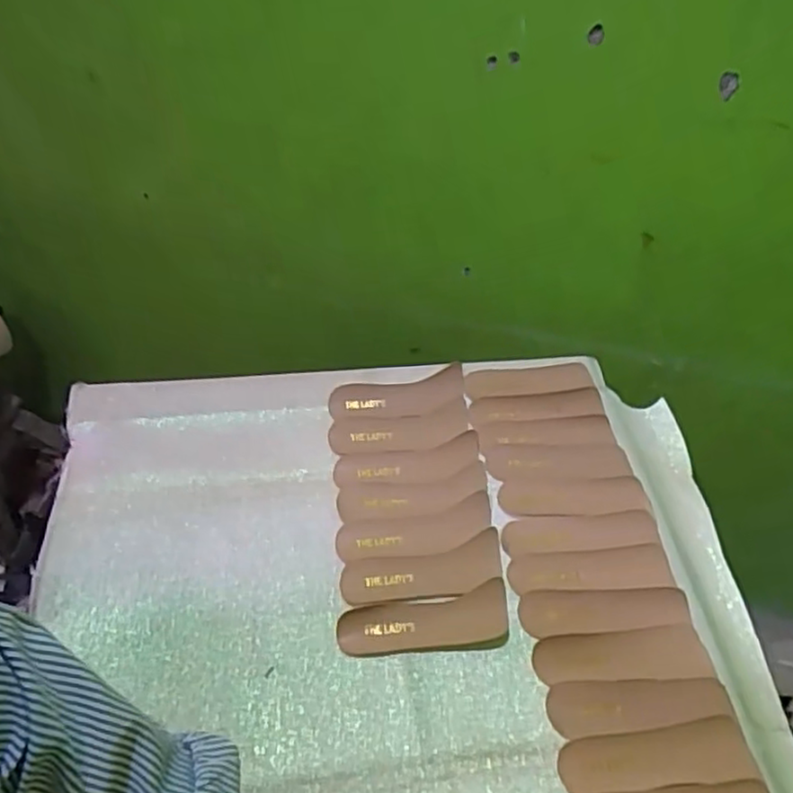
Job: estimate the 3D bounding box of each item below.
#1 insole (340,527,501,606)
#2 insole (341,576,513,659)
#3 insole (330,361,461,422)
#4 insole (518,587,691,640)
[{"bbox_3d":[0.025,0.165,0.633,0.151,0.007,0.052,-10,50,-8],"label":"insole"},{"bbox_3d":[0.025,0.200,0.602,0.151,0.009,0.050,-7,49,-5],"label":"insole"},{"bbox_3d":[0.003,0.001,0.774,0.157,0.008,0.057,-11,57,-10],"label":"insole"},{"bbox_3d":[0.185,0.193,0.608,0.145,0.005,0.041,-4,54,4],"label":"insole"}]

